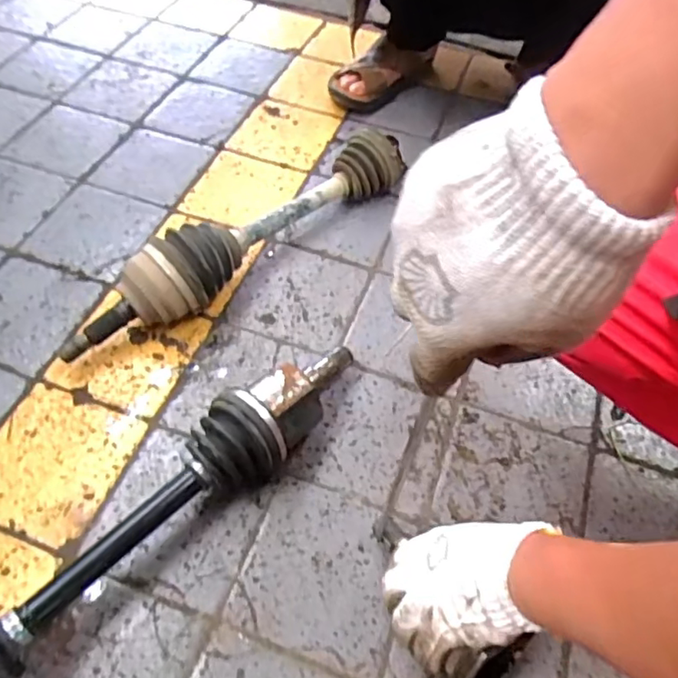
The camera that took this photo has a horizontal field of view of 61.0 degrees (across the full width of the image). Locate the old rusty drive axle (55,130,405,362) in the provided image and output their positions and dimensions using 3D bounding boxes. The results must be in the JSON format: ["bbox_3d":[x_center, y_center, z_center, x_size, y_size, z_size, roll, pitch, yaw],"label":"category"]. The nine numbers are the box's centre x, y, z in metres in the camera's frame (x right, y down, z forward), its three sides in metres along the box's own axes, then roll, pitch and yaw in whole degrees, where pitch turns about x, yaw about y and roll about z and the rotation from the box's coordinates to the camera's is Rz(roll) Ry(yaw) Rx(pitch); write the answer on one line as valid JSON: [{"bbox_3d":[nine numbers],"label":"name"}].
[{"bbox_3d":[-0.107,-0.124,0.732,0.517,0.090,0.076,-35,63,-25],"label":"old rusty drive axle"}]

